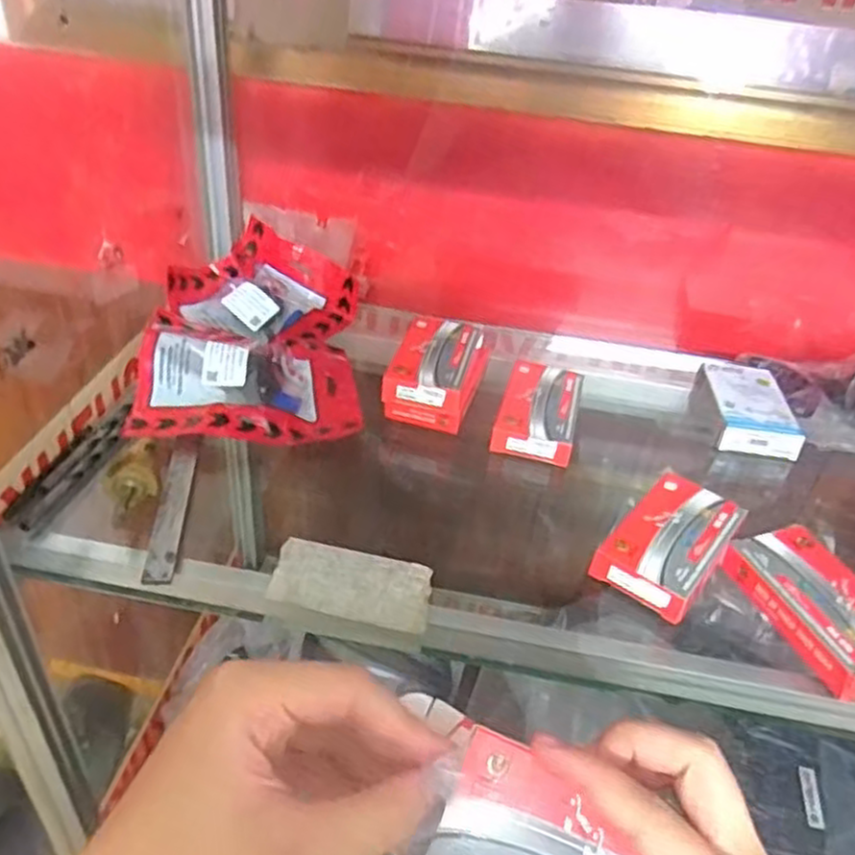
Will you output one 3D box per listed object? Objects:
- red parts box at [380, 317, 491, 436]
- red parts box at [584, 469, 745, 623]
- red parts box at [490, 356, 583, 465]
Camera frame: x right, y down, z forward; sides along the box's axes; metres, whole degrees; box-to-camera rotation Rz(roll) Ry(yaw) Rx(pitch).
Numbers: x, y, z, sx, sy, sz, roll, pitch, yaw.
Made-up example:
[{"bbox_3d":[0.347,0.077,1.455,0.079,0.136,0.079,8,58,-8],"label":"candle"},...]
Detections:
[{"bbox_3d":[0.008,-0.042,0.555,0.061,0.043,0.094,13,36,9],"label":"red parts box"},{"bbox_3d":[0.148,0.068,0.440,0.057,0.018,0.103,28,41,27],"label":"red parts box"},{"bbox_3d":[0.084,-0.013,0.543,0.056,0.023,0.096,12,36,8],"label":"red parts box"}]

